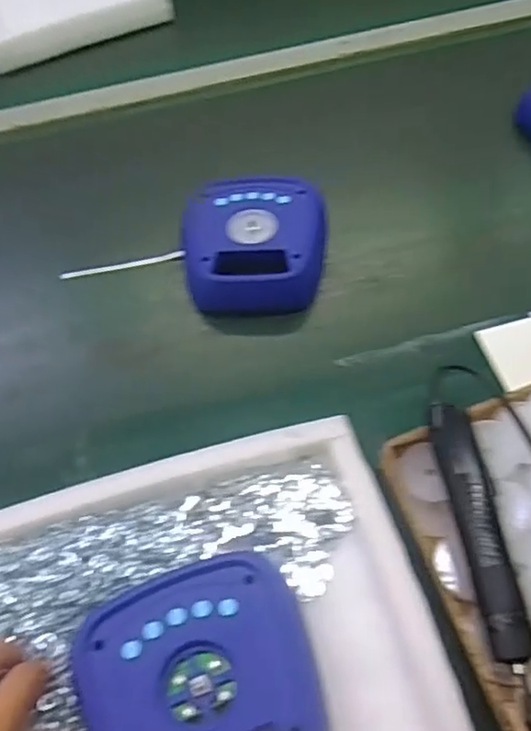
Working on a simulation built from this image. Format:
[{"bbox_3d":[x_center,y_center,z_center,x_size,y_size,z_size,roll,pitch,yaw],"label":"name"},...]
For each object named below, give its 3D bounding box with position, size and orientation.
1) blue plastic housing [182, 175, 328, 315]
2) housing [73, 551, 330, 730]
[{"bbox_3d":[-0.011,-0.139,0.696,0.157,0.049,0.163,-2,57,4],"label":"blue plastic housing"},{"bbox_3d":[-0.038,0.226,0.419,0.150,0.028,0.173,-19,58,-8],"label":"housing"}]

